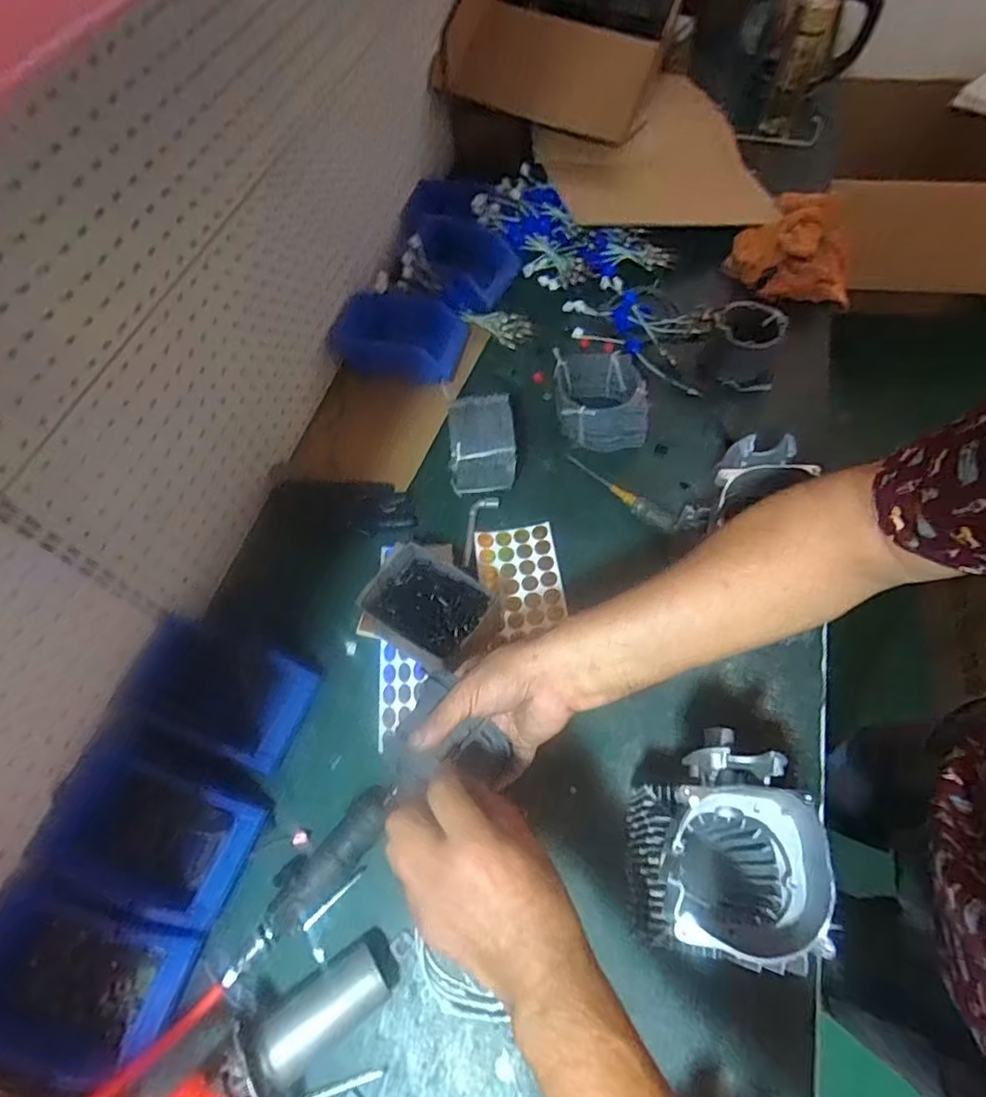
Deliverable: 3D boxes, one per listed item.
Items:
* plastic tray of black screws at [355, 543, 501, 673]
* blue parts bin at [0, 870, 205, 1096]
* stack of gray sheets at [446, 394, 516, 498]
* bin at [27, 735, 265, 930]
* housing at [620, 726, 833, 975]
[{"bbox_3d":[-0.067,0.070,0.652,0.150,0.043,0.109,30,66,18],"label":"plastic tray of black screws"},{"bbox_3d":[-0.376,0.386,0.512,0.169,0.120,0.131,13,62,10],"label":"blue parts bin"},{"bbox_3d":[-0.015,-0.129,0.780,0.089,0.118,0.102,-4,60,1],"label":"stack of gray sheets"},{"bbox_3d":[-0.345,0.284,0.575,0.184,0.070,0.123,20,63,14],"label":"bin"},{"bbox_3d":[0.190,0.260,0.486,0.117,0.181,0.133,8,61,8],"label":"housing"}]

